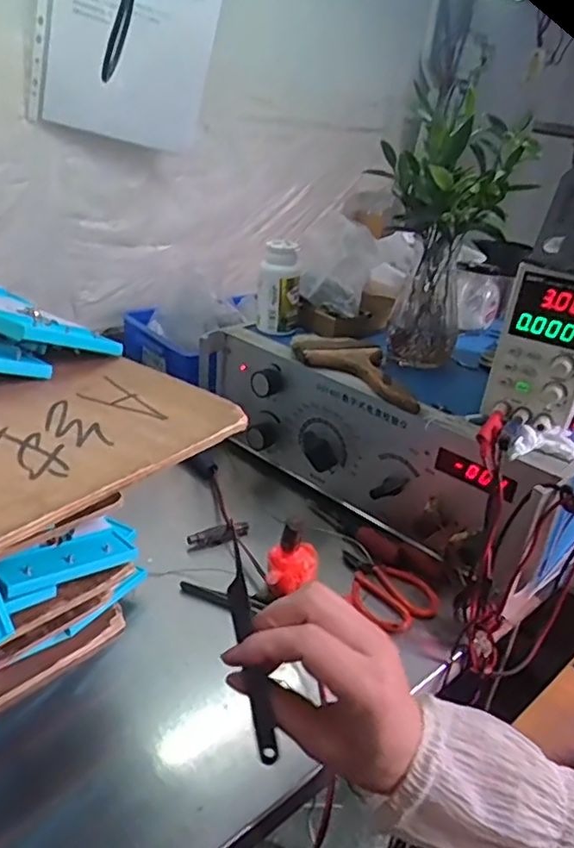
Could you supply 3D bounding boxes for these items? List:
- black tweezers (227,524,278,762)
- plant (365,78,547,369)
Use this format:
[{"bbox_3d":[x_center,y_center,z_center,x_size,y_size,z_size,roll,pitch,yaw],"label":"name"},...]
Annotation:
[{"bbox_3d":[-0.021,0.117,0.335,0.010,0.124,0.008,-7,-14,-24],"label":"black tweezers"},{"bbox_3d":[0.169,-0.189,0.680,0.137,0.248,0.109,19,30,21],"label":"plant"}]

